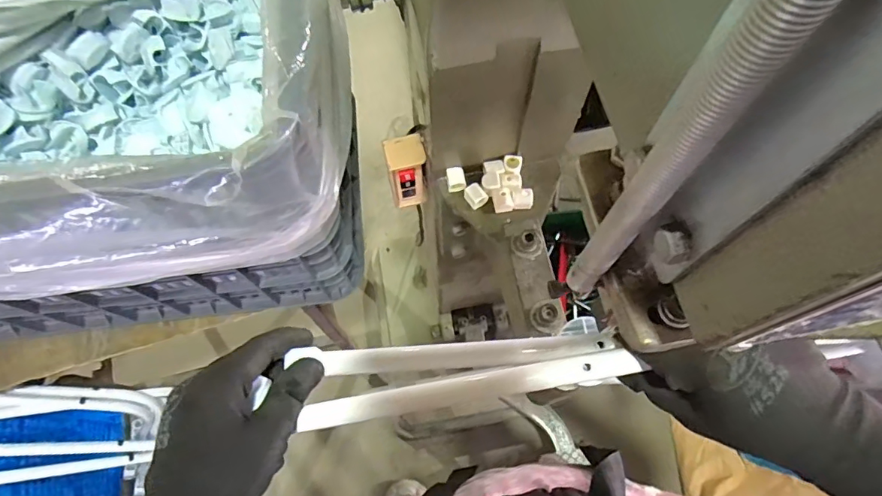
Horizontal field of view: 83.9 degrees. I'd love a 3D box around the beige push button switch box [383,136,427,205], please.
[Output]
[{"bbox_3d":[-0.045,-0.102,0.662,0.049,0.104,0.045,-14,68,-5],"label":"beige push button switch box"}]

